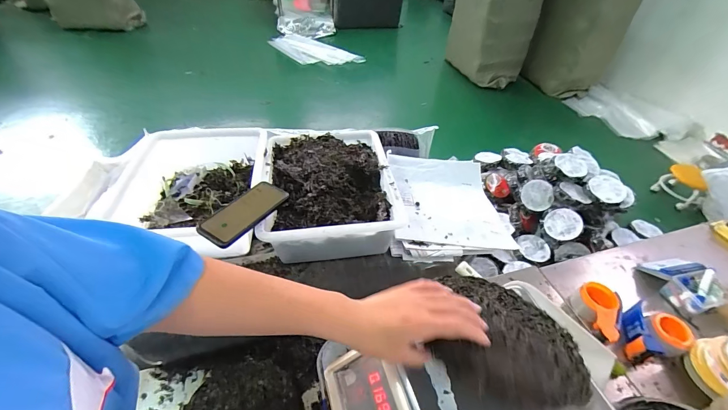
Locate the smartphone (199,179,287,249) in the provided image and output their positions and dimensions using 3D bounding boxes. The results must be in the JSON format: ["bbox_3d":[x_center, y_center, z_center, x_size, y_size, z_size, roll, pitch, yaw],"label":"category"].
[{"bbox_3d":[-0.220,0.012,0.605,0.071,0.014,0.161,28,49,21],"label":"smartphone"}]

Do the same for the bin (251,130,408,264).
[{"bbox_3d":[-0.095,-0.037,0.748,0.298,0.101,0.354,-5,46,-10],"label":"bin"}]

